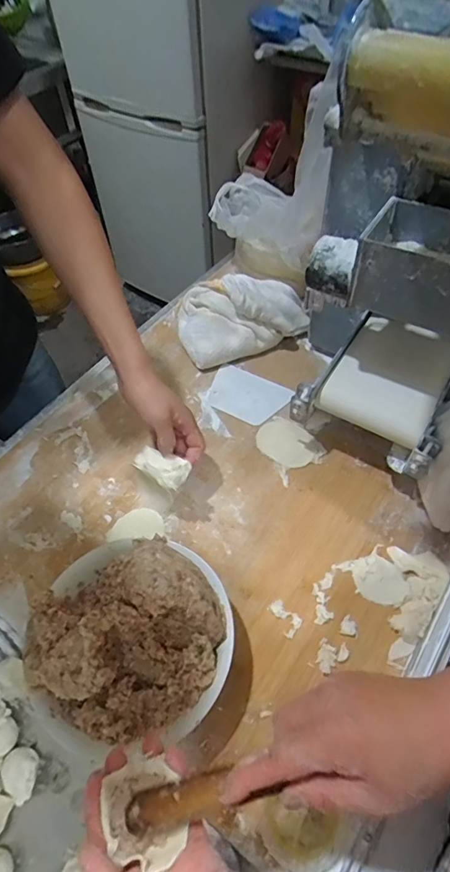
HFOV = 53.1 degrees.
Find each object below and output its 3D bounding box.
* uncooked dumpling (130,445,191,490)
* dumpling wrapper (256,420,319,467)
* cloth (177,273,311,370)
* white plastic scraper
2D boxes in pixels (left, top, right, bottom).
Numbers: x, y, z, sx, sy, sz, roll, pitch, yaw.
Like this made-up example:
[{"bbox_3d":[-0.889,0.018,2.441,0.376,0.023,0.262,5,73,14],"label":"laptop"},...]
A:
[{"bbox_3d":[-0.077,0.036,0.536,0.073,0.021,0.032,29,61,21],"label":"uncooked dumpling"},{"bbox_3d":[0.085,0.009,0.629,0.083,0.009,0.059,35,65,23],"label":"dumpling wrapper"},{"bbox_3d":[0.027,-0.195,0.716,0.203,0.085,0.125,-5,57,-1],"label":"cloth"},{"bbox_3d":[0.033,-0.063,0.683,0.121,0.011,0.085,26,62,21],"label":"white plastic scraper"}]

